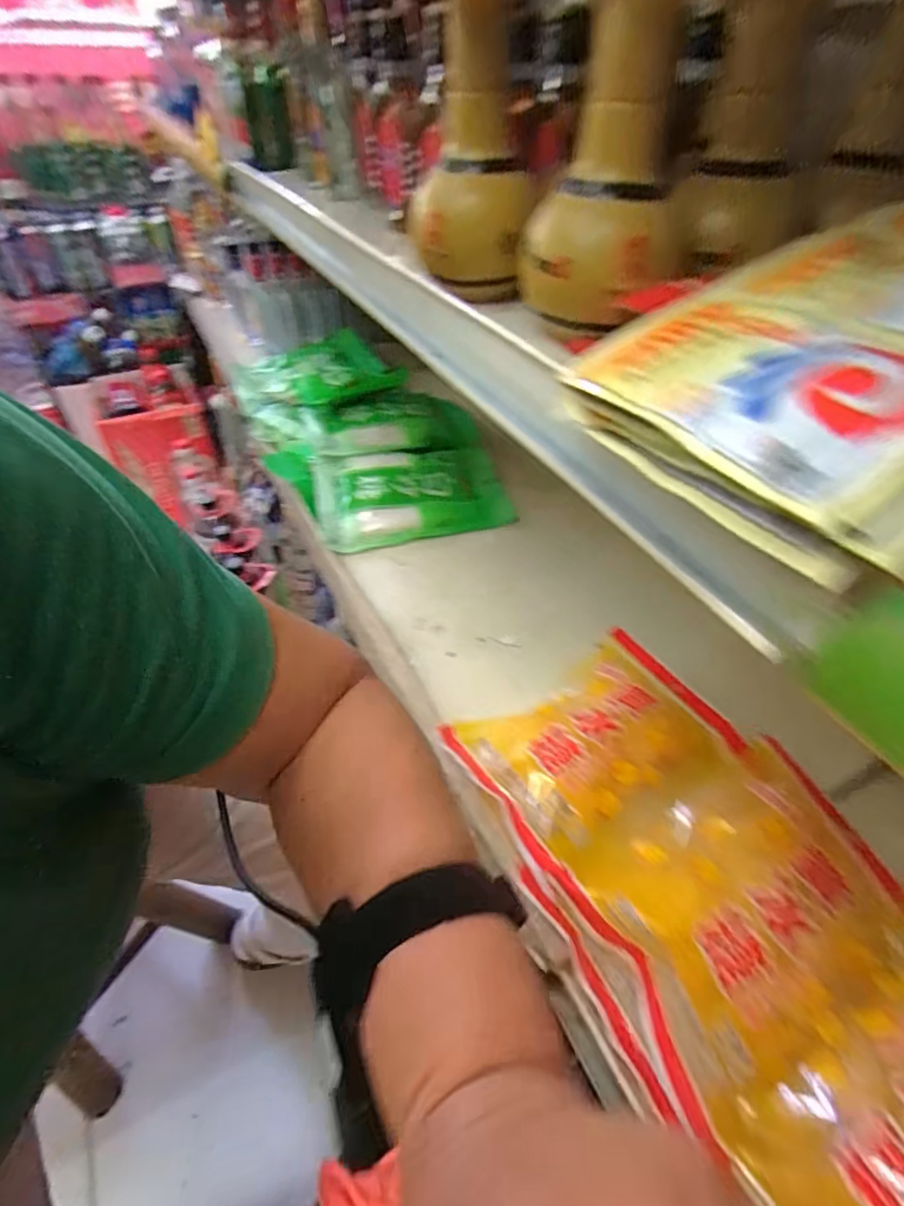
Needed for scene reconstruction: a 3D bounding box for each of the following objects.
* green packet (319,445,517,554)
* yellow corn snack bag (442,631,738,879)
[{"bbox_3d":[-0.051,-0.139,0.703,0.227,0.028,0.138,-9,70,-10],"label":"green packet"},{"bbox_3d":[0.111,0.108,0.453,0.197,0.049,0.136,-21,49,-21],"label":"yellow corn snack bag"}]

